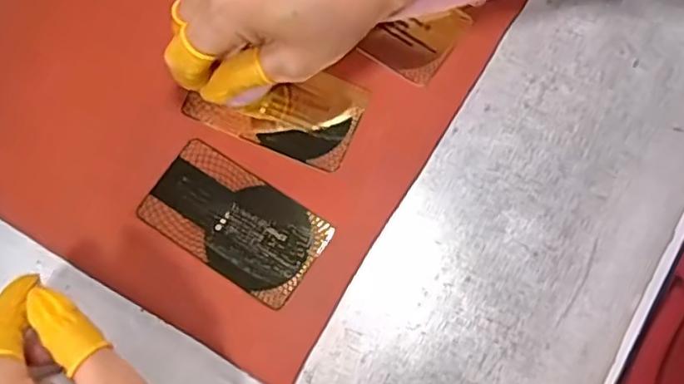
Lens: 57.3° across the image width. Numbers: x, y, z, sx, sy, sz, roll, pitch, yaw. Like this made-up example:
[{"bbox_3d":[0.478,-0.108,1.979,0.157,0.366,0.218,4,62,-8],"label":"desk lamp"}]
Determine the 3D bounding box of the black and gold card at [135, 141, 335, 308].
[{"bbox_3d":[-0.052,0.014,0.302,0.085,0.004,0.048,32,77,10],"label":"black and gold card"}]

